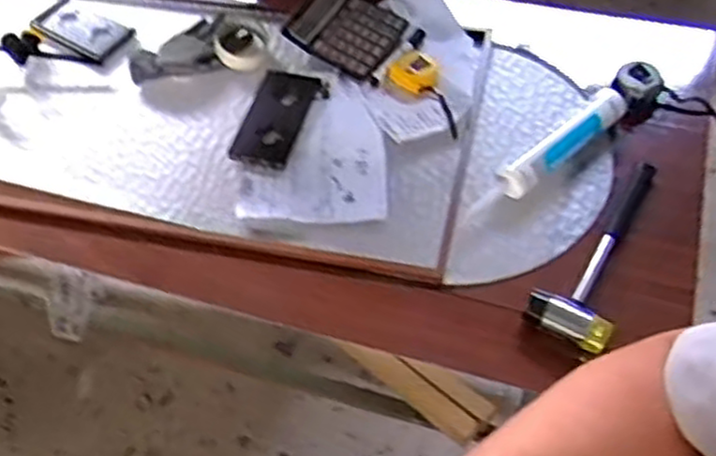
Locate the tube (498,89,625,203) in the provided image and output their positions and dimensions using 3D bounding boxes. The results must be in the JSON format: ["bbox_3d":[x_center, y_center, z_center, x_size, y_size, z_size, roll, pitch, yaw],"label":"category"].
[{"bbox_3d":[0.285,-0.122,1.027,0.228,0.057,0.047,-37,61,-20],"label":"tube"}]

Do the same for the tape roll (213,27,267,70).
[{"bbox_3d":[-0.192,-0.291,1.203,0.081,0.018,0.089,-2,56,3],"label":"tape roll"}]

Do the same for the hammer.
[{"bbox_3d":[0.326,0.022,0.941,0.100,0.032,0.304,29,62,21],"label":"hammer"}]

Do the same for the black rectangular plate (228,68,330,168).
[{"bbox_3d":[-0.118,-0.169,1.135,0.102,0.016,0.193,12,57,12],"label":"black rectangular plate"}]

